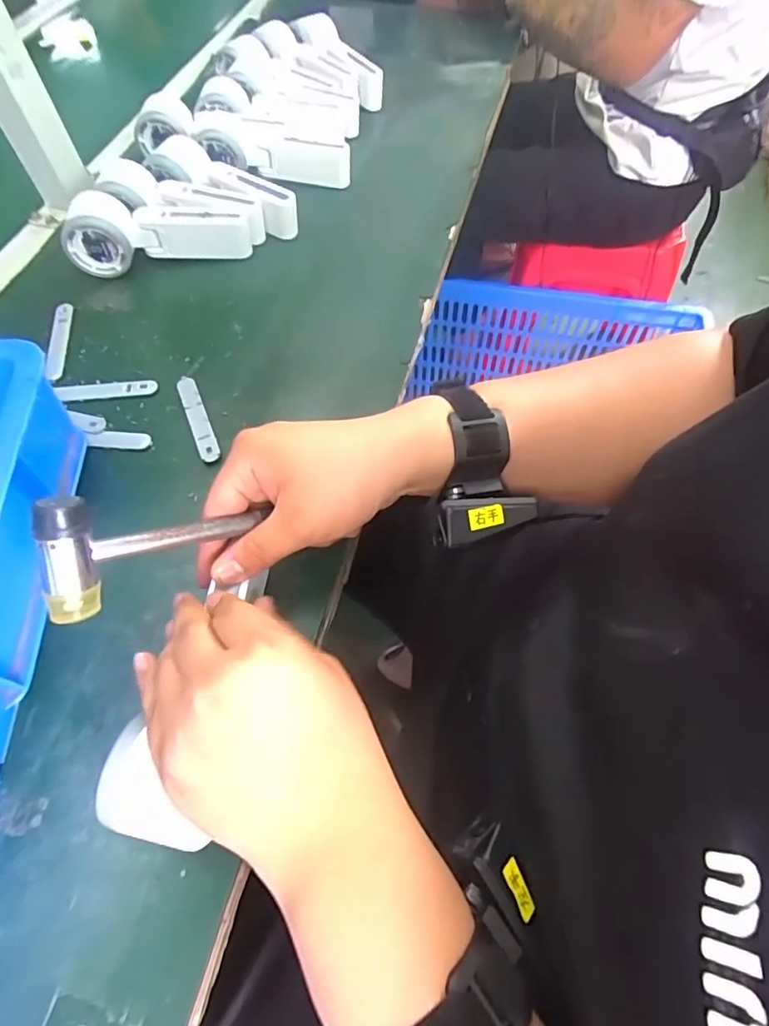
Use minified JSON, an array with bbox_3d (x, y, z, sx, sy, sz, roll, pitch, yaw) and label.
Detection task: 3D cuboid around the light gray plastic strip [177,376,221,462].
[{"bbox_3d":[-0.152,-0.078,0.431,0.017,0.004,0.094,-26,63,-2],"label":"light gray plastic strip"}]

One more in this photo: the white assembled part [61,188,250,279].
[{"bbox_3d":[-0.218,-0.274,0.512,0.168,0.055,0.050,-14,61,-6],"label":"white assembled part"}]

